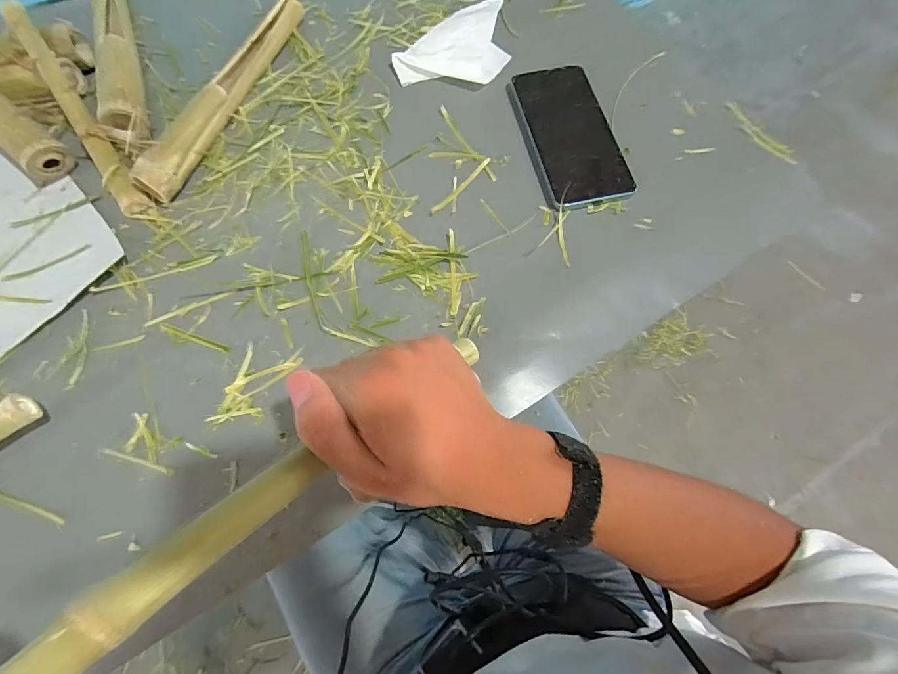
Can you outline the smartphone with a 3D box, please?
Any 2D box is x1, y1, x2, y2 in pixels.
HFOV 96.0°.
[{"bbox_3d":[0.111,-0.189,0.373,0.079,0.015,0.155,-13,72,-5],"label":"smartphone"}]

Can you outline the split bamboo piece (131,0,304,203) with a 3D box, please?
[{"bbox_3d":[-0.211,-0.237,0.383,0.030,0.032,0.254,19,72,6],"label":"split bamboo piece"}]

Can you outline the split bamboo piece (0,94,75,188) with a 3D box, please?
[{"bbox_3d":[-0.402,-0.193,0.356,0.147,0.045,0.041,35,74,11],"label":"split bamboo piece"}]

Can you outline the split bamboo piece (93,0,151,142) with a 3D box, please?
[{"bbox_3d":[-0.322,-0.274,0.395,0.031,0.041,0.217,-19,72,-7],"label":"split bamboo piece"}]

